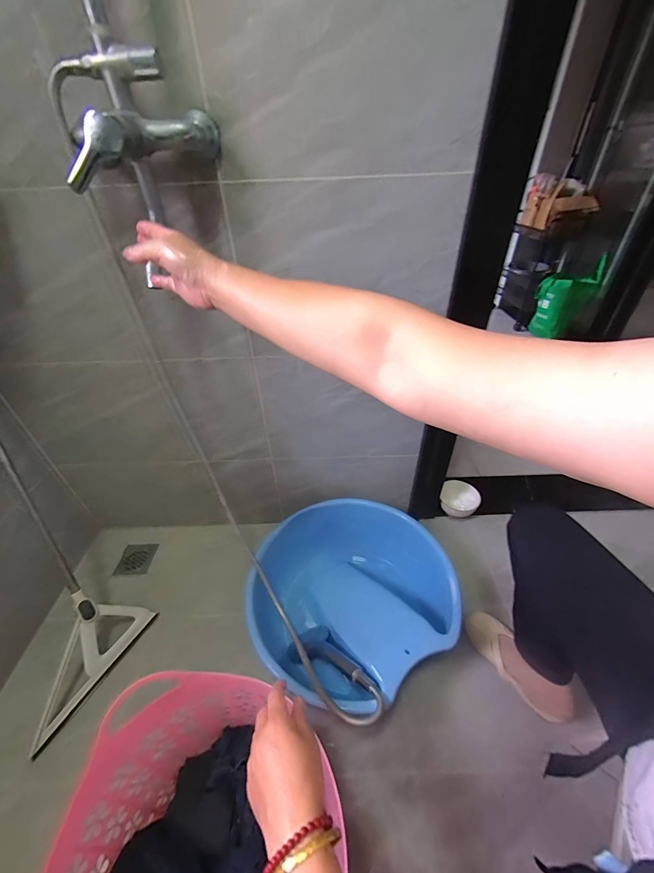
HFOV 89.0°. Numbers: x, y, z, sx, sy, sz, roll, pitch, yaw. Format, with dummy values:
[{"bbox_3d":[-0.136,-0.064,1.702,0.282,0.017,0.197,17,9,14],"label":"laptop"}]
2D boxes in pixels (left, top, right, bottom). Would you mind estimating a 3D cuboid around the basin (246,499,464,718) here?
[{"bbox_3d":[0.061,0.379,0.809,0.456,0.161,0.466,-2,39,1],"label":"basin"}]

